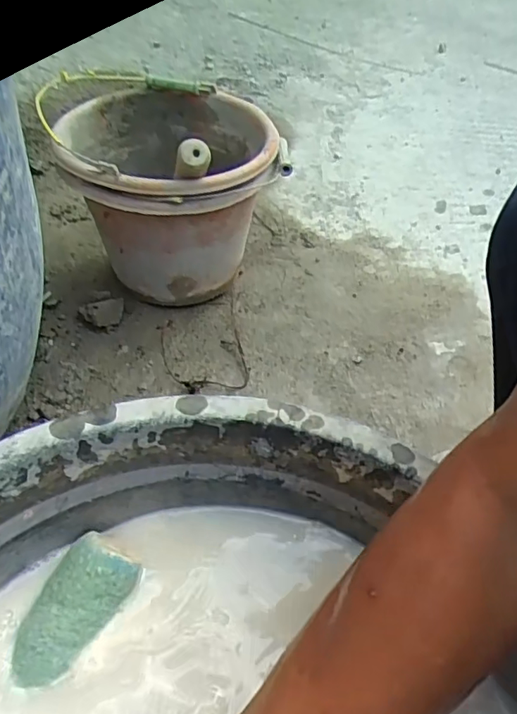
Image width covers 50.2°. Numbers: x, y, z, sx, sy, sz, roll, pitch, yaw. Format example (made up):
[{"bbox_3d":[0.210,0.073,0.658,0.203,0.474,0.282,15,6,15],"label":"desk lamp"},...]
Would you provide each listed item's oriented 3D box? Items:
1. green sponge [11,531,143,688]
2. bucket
[{"bbox_3d":[-0.140,0.190,0.415,0.057,0.025,0.103,33,72,8],"label":"green sponge"},{"bbox_3d":[-0.126,-0.253,0.818,0.296,0.265,0.335,-5,48,-7],"label":"bucket"}]

